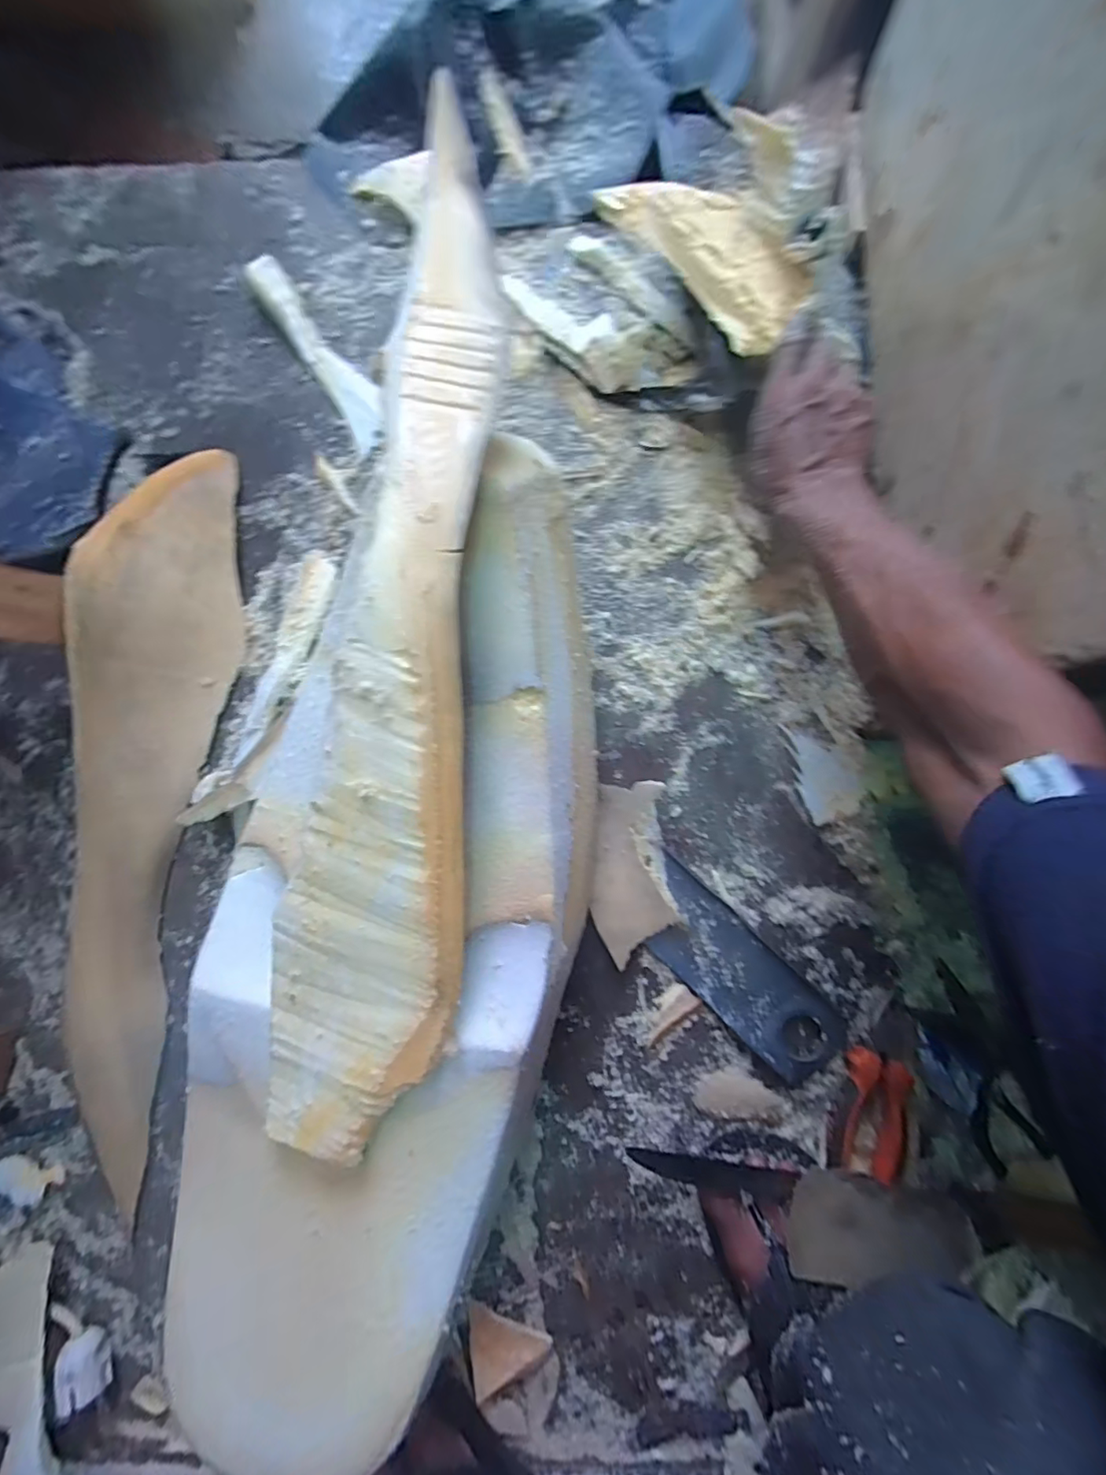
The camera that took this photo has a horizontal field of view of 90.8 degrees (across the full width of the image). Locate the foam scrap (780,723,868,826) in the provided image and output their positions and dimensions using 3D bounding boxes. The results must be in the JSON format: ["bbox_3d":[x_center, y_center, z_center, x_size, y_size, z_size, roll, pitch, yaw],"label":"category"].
[{"bbox_3d":[0.247,0.030,0.496,0.053,0.009,0.086,-20,85,0],"label":"foam scrap"}]

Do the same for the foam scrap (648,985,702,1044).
[{"bbox_3d":[0.101,0.242,0.482,0.056,0.007,0.023,-42,85,-2],"label":"foam scrap"}]

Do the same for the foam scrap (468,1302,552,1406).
[{"bbox_3d":[-0.037,0.504,0.453,0.062,0.023,0.057,-11,85,1],"label":"foam scrap"}]

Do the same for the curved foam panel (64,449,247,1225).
[{"bbox_3d":[-0.368,0.058,0.482,0.106,0.067,0.640,4,85,2],"label":"curved foam panel"}]

